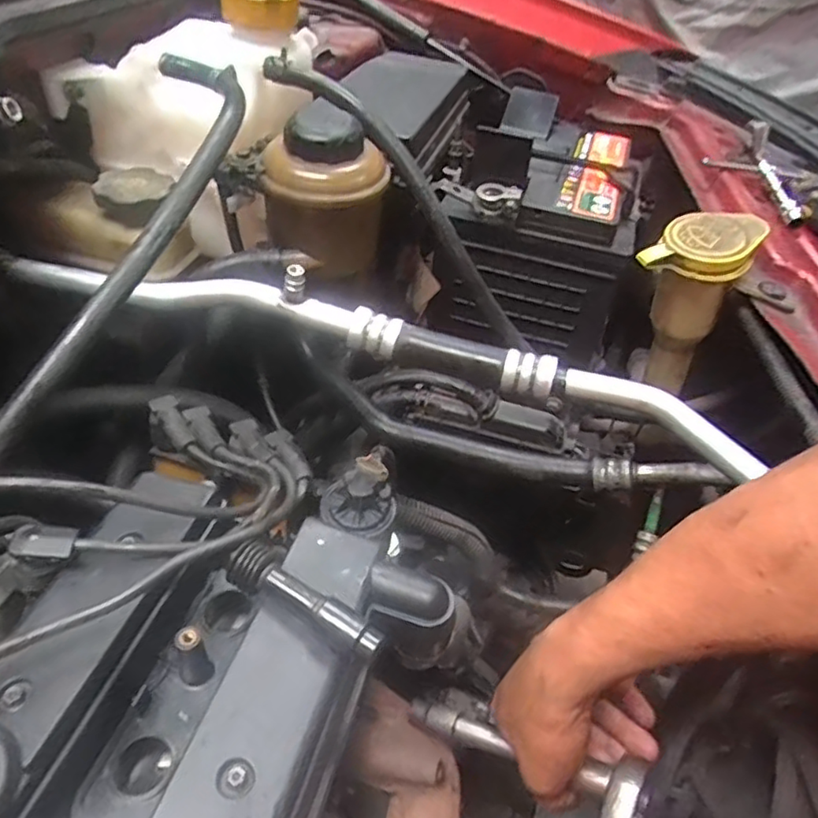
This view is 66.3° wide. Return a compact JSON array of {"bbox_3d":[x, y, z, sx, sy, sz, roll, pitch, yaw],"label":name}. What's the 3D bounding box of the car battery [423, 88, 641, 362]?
[{"bbox_3d":[0.136,-0.190,0.646,0.174,0.175,0.236,17,46,10],"label":"car battery"}]

